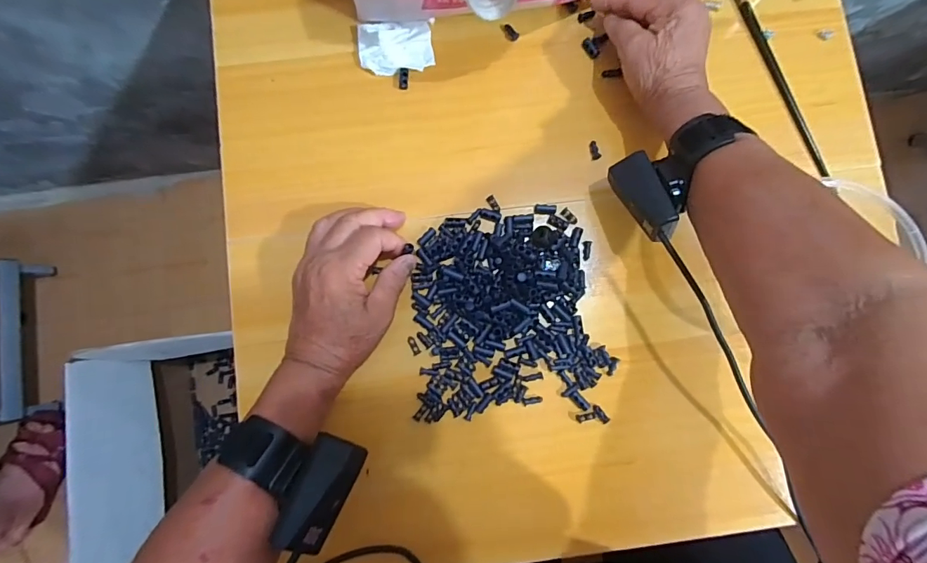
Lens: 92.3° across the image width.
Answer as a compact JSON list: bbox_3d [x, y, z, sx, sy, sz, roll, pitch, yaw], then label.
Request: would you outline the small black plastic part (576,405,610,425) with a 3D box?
[{"bbox_3d":[0.110,0.112,0.375,0.028,0.004,0.015,3,83,-1],"label":"small black plastic part"}]

